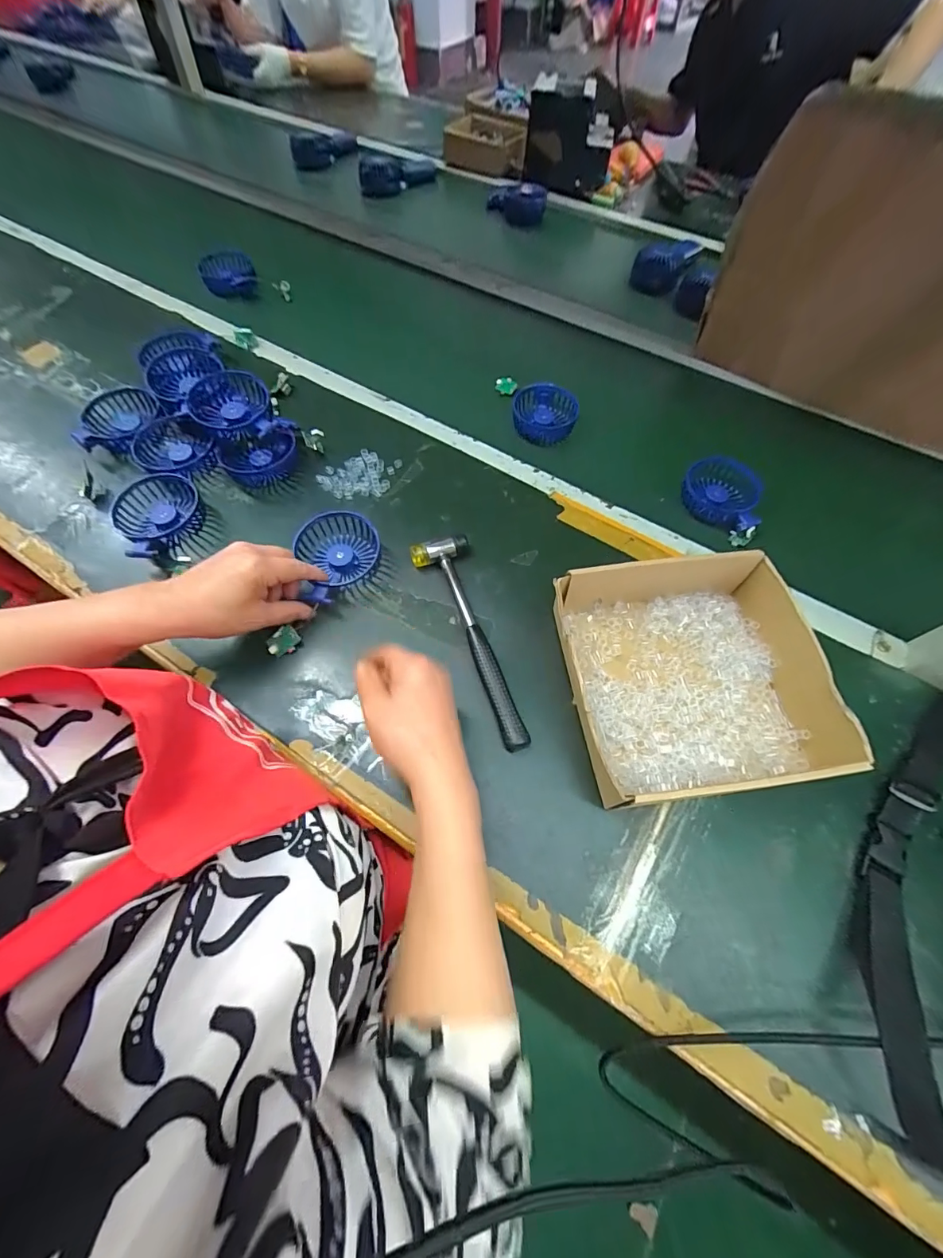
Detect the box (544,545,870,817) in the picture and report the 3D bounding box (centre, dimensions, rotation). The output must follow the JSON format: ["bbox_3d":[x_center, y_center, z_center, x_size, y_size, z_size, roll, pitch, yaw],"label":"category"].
[{"bbox_3d":[0.198,0.042,0.408,0.222,0.064,0.207,-6,63,-4],"label":"box"}]

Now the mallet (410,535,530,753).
[{"bbox_3d":[-0.002,0.008,0.444,0.058,0.025,0.231,-15,64,-9],"label":"mallet"}]

